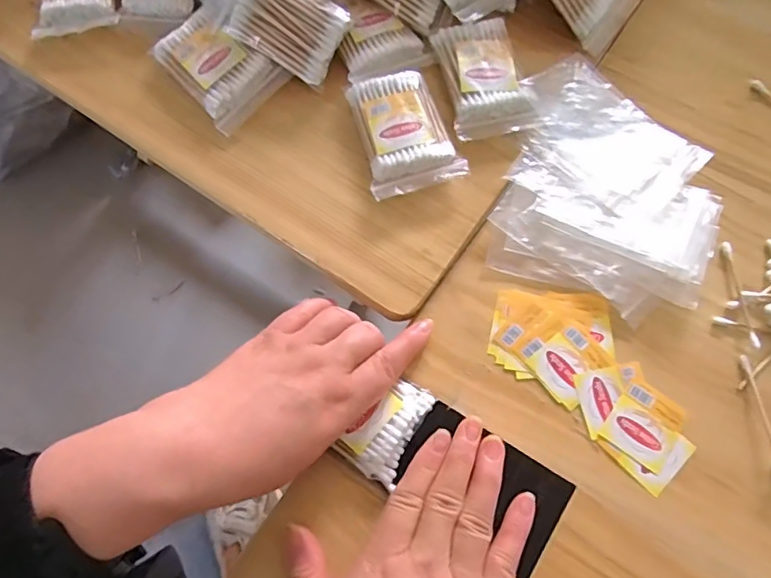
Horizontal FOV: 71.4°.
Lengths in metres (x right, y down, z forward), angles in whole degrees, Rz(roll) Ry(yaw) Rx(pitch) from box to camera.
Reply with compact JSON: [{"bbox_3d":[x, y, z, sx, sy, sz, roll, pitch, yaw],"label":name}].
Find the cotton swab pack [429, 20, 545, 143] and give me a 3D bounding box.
[{"bbox_3d":[0.068,-0.148,0.374,0.056,0.013,0.086,-14,73,-4],"label":"cotton swab pack"}]

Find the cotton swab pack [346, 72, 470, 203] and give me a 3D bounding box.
[{"bbox_3d":[0.011,-0.106,0.367,0.059,0.017,0.086,-18,73,-5],"label":"cotton swab pack"}]

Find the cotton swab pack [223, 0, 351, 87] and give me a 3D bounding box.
[{"bbox_3d":[-0.069,-0.188,0.377,0.080,0.024,0.057,29,100,-3],"label":"cotton swab pack"}]

